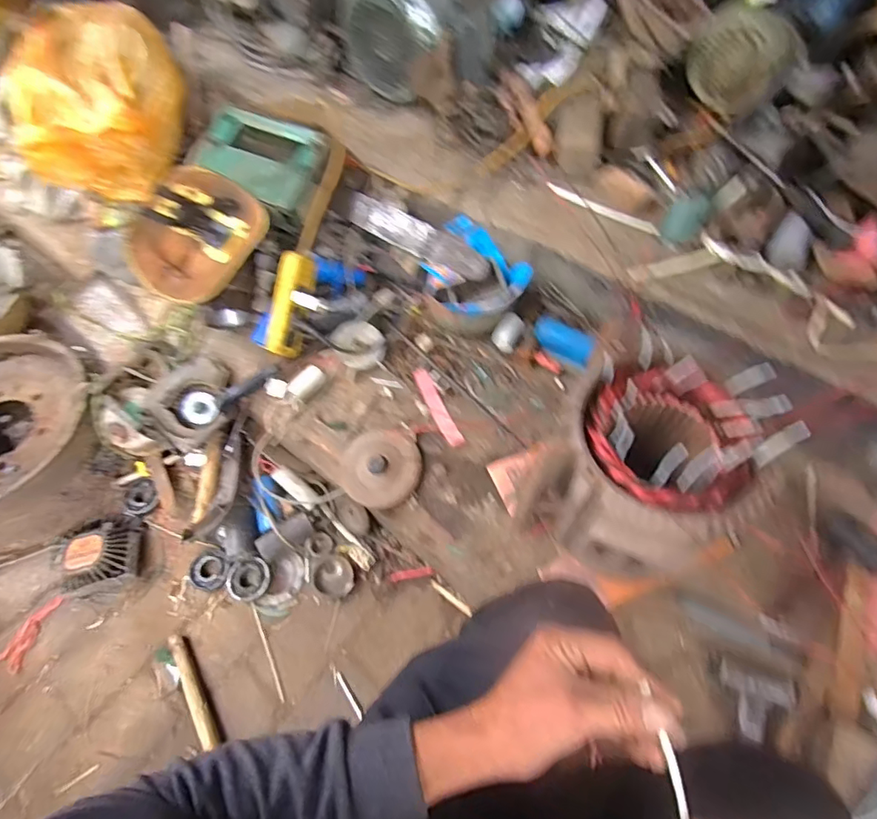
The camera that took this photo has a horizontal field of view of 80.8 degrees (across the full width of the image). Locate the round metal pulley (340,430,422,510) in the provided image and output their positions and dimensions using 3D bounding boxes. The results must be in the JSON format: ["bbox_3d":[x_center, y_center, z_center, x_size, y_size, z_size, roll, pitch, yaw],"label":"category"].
[{"bbox_3d":[-0.107,0.102,0.918,0.141,0.029,0.141,-4,71,12],"label":"round metal pulley"}]

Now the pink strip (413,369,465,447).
[{"bbox_3d":[-0.004,-0.005,0.960,0.031,0.010,0.173,-23,61,-11],"label":"pink strip"}]

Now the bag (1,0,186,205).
[{"bbox_3d":[-0.695,-0.603,1.046,0.323,0.225,0.332,-4,59,0],"label":"bag"}]

